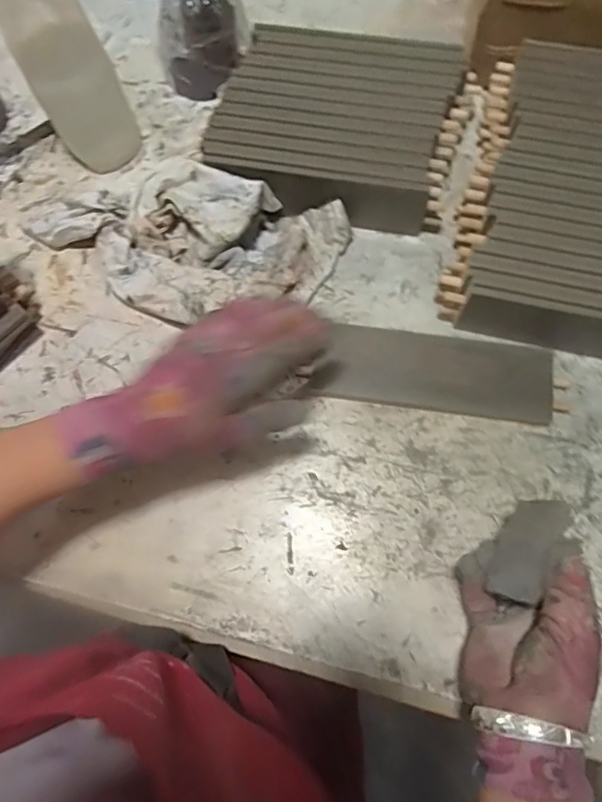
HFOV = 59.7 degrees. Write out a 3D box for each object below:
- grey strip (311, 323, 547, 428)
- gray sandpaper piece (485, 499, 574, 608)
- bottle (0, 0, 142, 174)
[{"bbox_3d":[0.111,-0.025,0.450,0.192,0.017,0.066,7,79,8],"label":"grey strip"},{"bbox_3d":[0.150,0.096,0.344,0.010,0.042,0.069,34,70,-25],"label":"gray sandpaper piece"},{"bbox_3d":[-0.210,-0.302,0.446,0.073,0.227,0.067,-32,74,-6],"label":"bottle"}]

